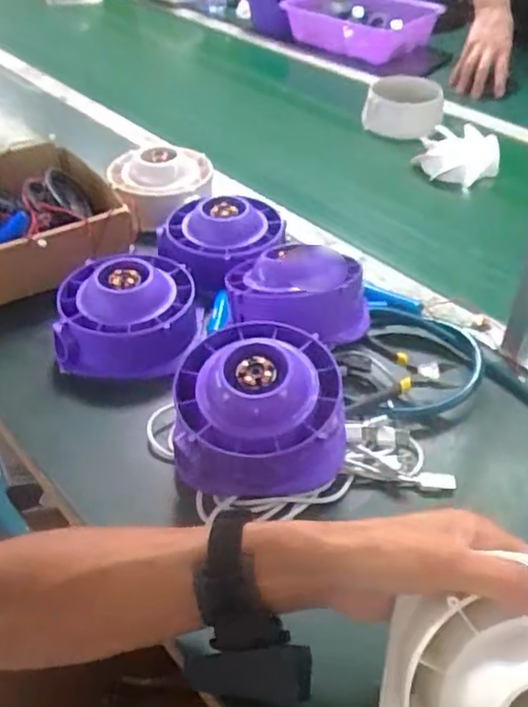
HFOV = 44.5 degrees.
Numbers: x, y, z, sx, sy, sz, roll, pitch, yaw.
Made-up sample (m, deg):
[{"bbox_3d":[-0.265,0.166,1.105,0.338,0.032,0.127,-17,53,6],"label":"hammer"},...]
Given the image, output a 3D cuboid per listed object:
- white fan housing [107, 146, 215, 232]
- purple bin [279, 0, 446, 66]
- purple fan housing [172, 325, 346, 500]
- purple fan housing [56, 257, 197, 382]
[{"bbox_3d":[-0.131,-0.216,0.824,0.129,0.067,0.131,-5,45,-5],"label":"white fan housing"},{"bbox_3d":[0.218,-0.715,1.422,0.321,0.101,0.186,24,49,22],"label":"purple bin"},{"bbox_3d":[-0.005,0.042,0.521,0.132,0.085,0.126,-3,44,-3],"label":"purple fan housing"},{"bbox_3d":[-0.134,-0.044,0.633,0.135,0.061,0.129,-5,45,-5],"label":"purple fan housing"}]

